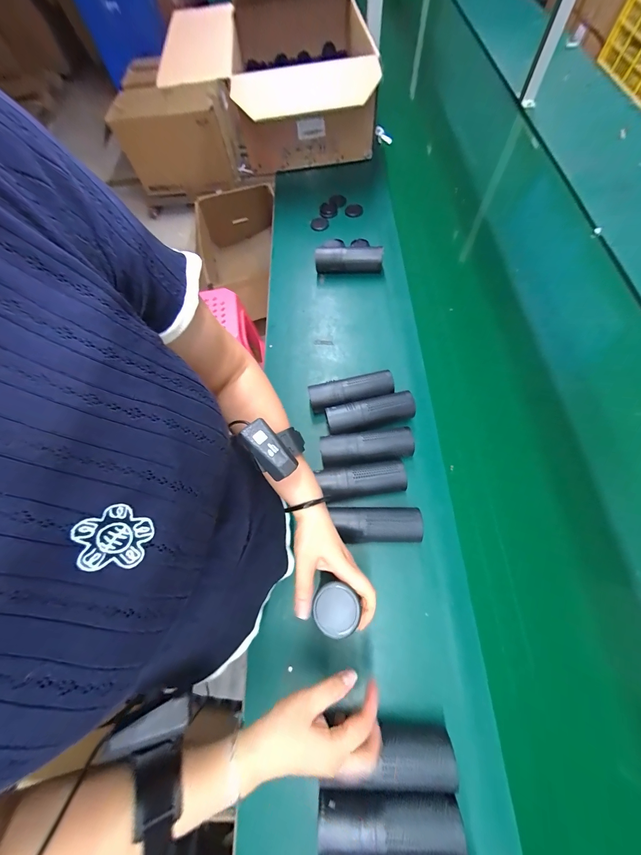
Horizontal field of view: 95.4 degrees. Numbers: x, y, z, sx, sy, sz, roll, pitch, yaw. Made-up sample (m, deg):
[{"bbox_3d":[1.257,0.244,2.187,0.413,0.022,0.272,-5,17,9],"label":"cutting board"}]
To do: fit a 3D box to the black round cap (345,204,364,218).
[{"bbox_3d":[0.095,-0.611,0.827,0.050,0.009,0.050,-1,67,2],"label":"black round cap"}]

